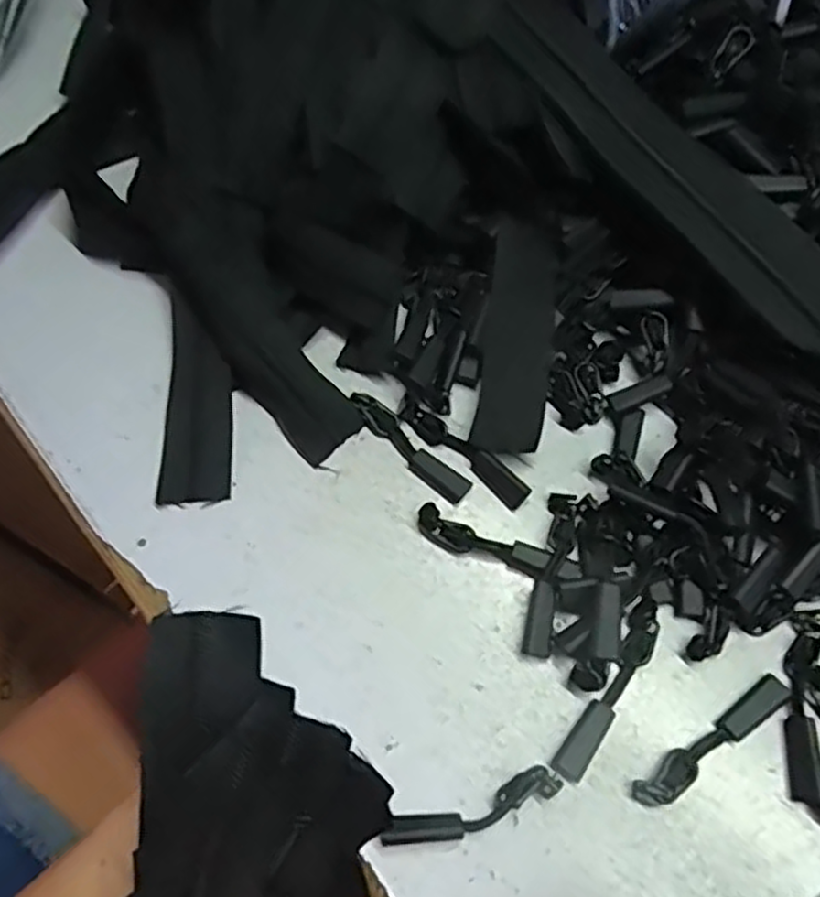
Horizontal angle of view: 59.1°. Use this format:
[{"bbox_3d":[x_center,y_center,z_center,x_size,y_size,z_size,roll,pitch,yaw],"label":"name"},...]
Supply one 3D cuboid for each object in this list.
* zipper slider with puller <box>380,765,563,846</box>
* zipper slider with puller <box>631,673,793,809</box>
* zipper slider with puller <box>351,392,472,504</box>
[{"bbox_3d":[0.018,0.106,0.212,0.053,0.007,0.010,-17,65,-6],"label":"zipper slider with puller"},{"bbox_3d":[0.092,0.089,0.220,0.058,0.005,0.010,-33,68,-13],"label":"zipper slider with puller"},{"bbox_3d":[-0.001,-0.001,0.267,0.056,0.006,0.011,41,72,19],"label":"zipper slider with puller"}]

